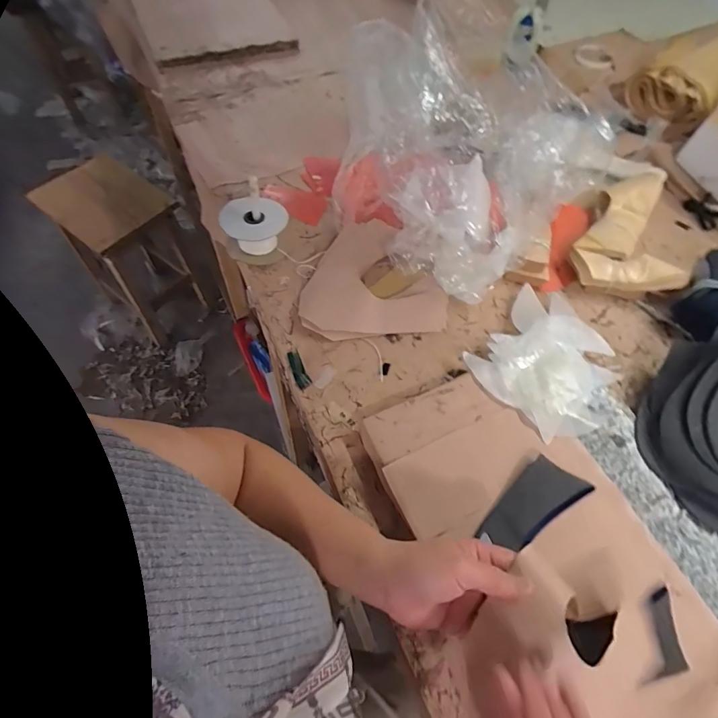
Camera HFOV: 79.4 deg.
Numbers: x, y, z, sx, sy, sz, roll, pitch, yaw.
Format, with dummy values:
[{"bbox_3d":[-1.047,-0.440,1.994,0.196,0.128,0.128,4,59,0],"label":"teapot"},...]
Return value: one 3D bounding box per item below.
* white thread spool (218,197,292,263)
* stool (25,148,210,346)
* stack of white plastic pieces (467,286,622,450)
[{"bbox_3d":[-0.149,-0.186,0.620,0.091,0.063,0.081,-23,63,-15],"label":"white thread spool"},{"bbox_3d":[-0.686,-0.317,1.309,0.344,0.460,0.237,38,65,18],"label":"stool"},{"bbox_3d":[0.241,0.000,0.547,0.160,0.027,0.188,39,66,19],"label":"stack of white plastic pieces"}]

